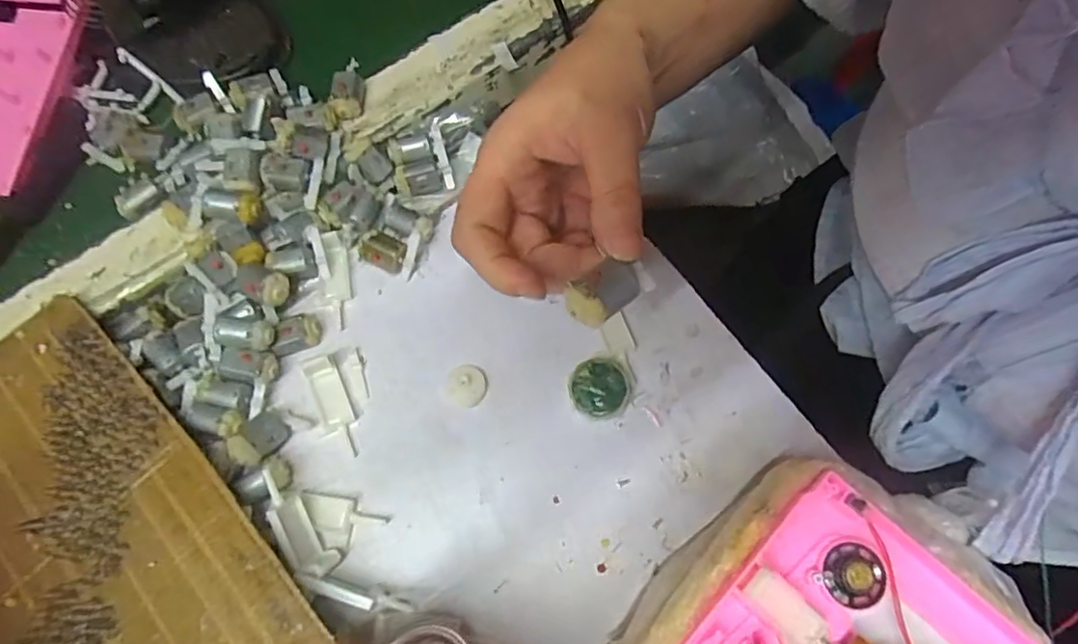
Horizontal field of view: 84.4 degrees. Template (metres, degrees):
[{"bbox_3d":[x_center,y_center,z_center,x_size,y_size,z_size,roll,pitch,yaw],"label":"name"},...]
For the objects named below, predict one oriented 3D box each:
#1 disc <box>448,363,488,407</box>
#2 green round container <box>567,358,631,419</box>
[{"bbox_3d":[-0.041,0.036,0.339,0.021,0.010,0.024,9,71,3],"label":"disc"},{"bbox_3d":[0.033,0.038,0.332,0.032,0.021,0.032,0,71,0],"label":"green round container"}]

